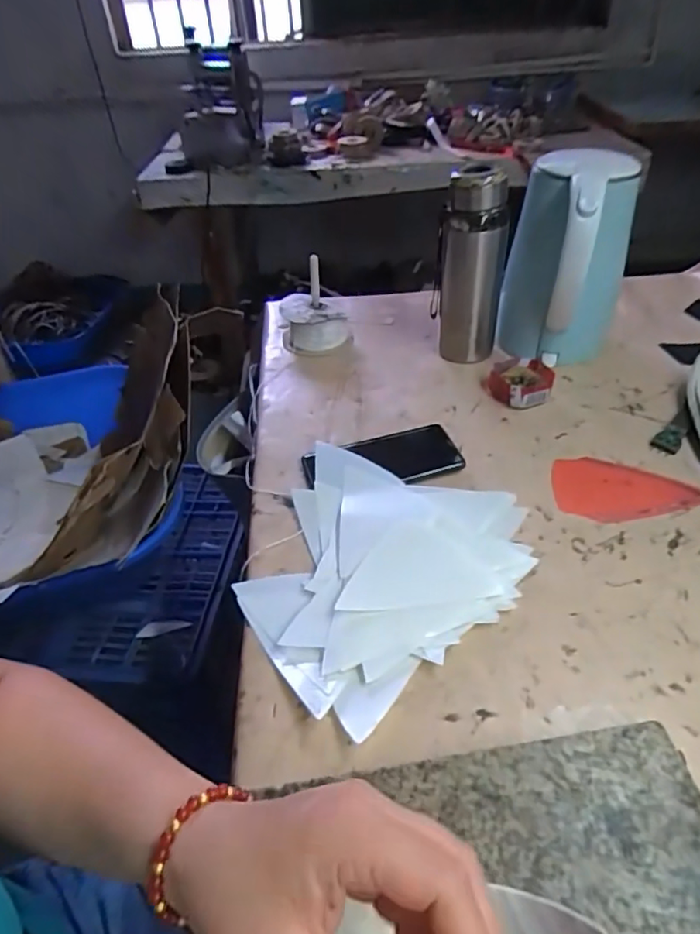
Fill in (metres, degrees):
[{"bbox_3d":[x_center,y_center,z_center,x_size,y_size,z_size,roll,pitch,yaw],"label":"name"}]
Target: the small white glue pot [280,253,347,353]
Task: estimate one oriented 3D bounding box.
[{"bbox_3d":[-0.054,-0.231,0.782,0.091,0.110,0.111,-8,42,-4],"label":"small white glue pot"}]

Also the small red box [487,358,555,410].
[{"bbox_3d":[0.208,-0.102,0.680,0.071,0.031,0.072,13,45,19],"label":"small red box"}]

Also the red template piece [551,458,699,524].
[{"bbox_3d":[0.274,0.024,0.553,0.136,0.004,0.085,9,44,15],"label":"red template piece"}]

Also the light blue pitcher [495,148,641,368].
[{"bbox_3d":[0.254,-0.232,0.677,0.129,0.232,0.125,12,45,18],"label":"light blue pitcher"}]

